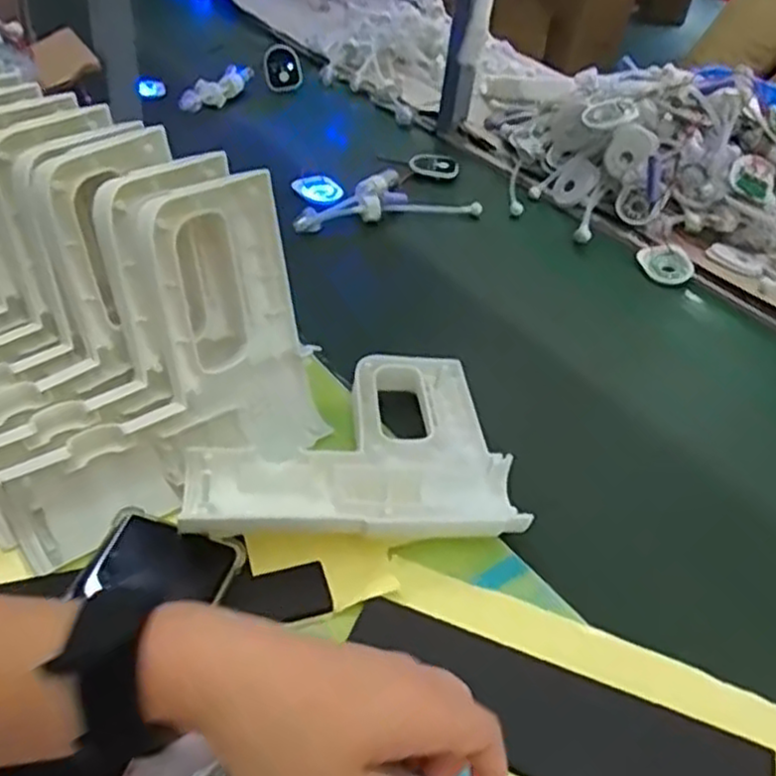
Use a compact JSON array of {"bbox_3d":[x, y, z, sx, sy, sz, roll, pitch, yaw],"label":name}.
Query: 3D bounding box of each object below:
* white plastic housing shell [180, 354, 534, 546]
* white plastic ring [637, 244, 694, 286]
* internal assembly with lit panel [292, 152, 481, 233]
[{"bbox_3d":[-0.025,0.032,0.496,0.204,0.033,0.179,0,41,-8],"label":"white plastic housing shell"},{"bbox_3d":[0.287,-0.128,0.767,0.050,0.004,0.046,-3,65,7],"label":"white plastic ring"},{"bbox_3d":[-0.007,-0.224,0.819,0.208,0.024,0.139,-6,42,-15],"label":"internal assembly with lit panel"}]

